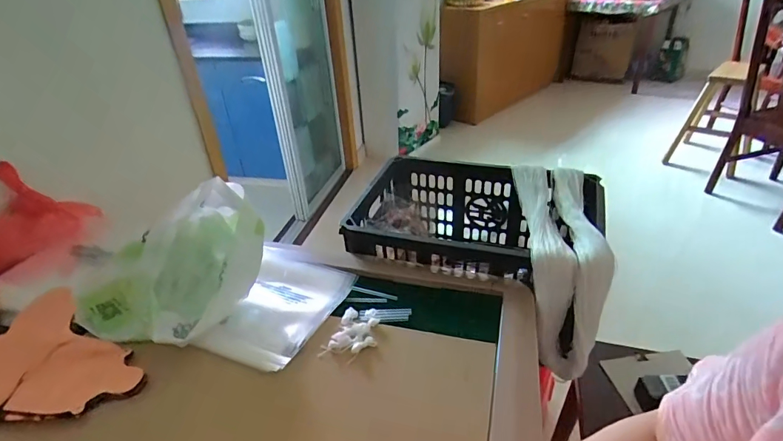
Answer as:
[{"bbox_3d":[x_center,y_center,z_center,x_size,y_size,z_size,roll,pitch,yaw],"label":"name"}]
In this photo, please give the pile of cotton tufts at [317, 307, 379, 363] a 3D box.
[{"bbox_3d":[-0.054,0.158,0.621,0.068,0.014,0.094,5,34,12],"label":"pile of cotton tufts"}]

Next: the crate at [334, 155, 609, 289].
[{"bbox_3d":[0.160,0.039,0.877,0.449,0.195,0.300,5,33,14],"label":"crate"}]

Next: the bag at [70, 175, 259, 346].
[{"bbox_3d":[-0.323,0.061,0.667,0.182,0.144,0.260,18,38,29],"label":"bag"}]

